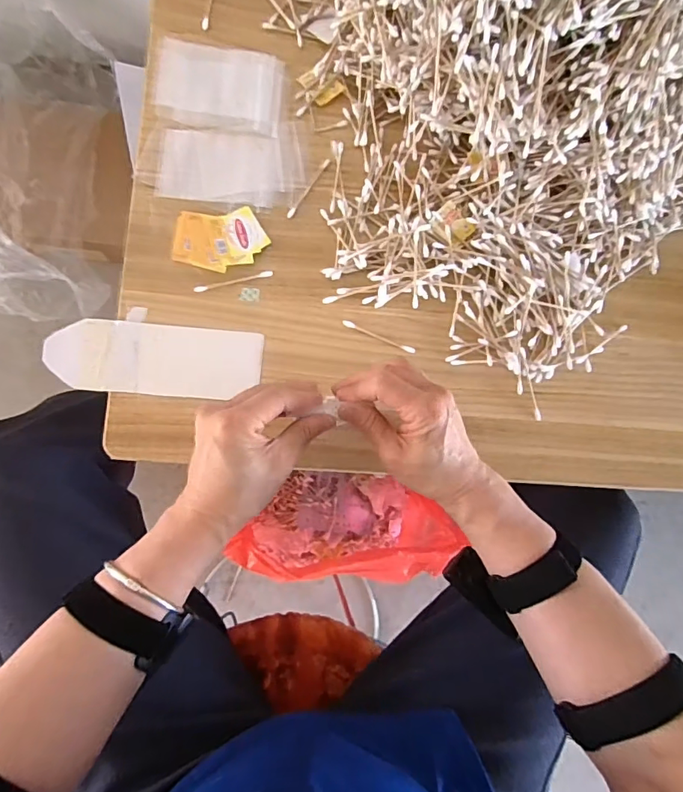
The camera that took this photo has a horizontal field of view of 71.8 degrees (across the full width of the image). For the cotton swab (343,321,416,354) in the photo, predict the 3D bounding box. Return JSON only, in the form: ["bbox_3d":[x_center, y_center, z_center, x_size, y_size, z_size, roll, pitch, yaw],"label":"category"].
[{"bbox_3d":[0.038,-0.059,0.471,0.077,0.004,0.007,21,81,-4],"label":"cotton swab"}]

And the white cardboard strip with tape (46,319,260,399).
[{"bbox_3d":[-0.176,-0.035,0.453,0.194,0.007,0.067,4,89,-7],"label":"white cardboard strip with tape"}]

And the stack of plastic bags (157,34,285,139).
[{"bbox_3d":[-0.123,-0.314,0.478,0.125,0.014,0.089,7,82,-6],"label":"stack of plastic bags"}]

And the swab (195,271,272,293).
[{"bbox_3d":[-0.105,-0.112,0.460,0.076,0.004,0.007,-14,85,-8],"label":"swab"}]

